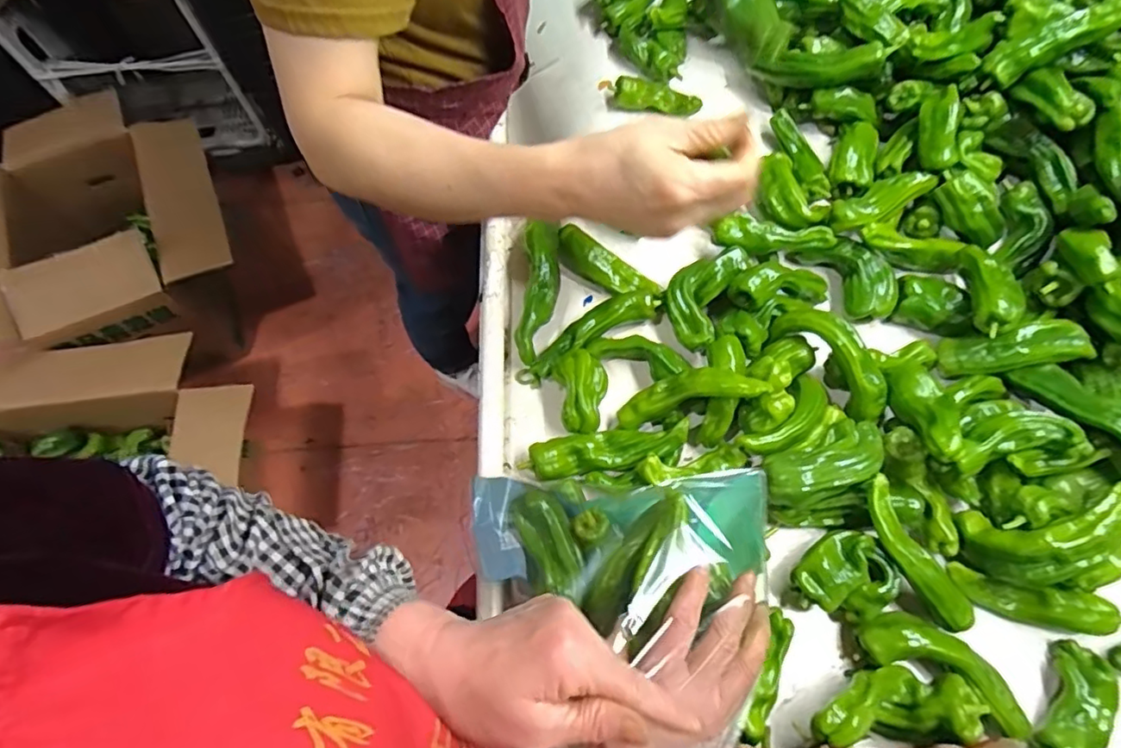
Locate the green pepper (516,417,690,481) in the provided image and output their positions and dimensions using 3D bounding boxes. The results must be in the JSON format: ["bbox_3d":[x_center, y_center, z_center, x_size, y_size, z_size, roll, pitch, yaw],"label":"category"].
[{"bbox_3d":[0.044,0.074,0.587,0.163,0.033,0.042,-9,67,-2],"label":"green pepper"}]

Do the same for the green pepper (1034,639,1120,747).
[{"bbox_3d":[0.458,0.292,0.516,0.048,0.027,0.102,30,71,14],"label":"green pepper"}]

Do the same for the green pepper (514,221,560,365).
[{"bbox_3d":[-0.025,-0.100,0.669,0.042,0.028,0.181,2,67,2],"label":"green pepper"}]

